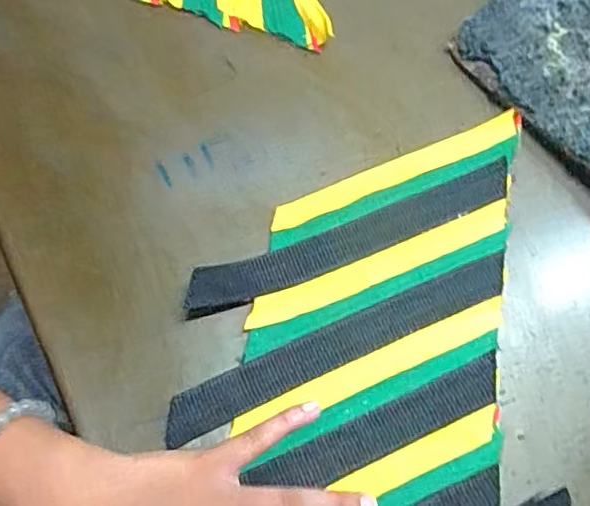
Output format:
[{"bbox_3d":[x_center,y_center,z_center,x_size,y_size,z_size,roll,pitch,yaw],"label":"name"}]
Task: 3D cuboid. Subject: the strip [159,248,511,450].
[{"bbox_3d":[0.027,0.051,0.334,0.209,0.005,0.025,-23,77,-10],"label":"strip"}]

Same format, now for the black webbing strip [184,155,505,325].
[{"bbox_3d":[0.035,-0.011,0.347,0.208,0.022,0.026,-22,74,-8],"label":"black webbing strip"}]

